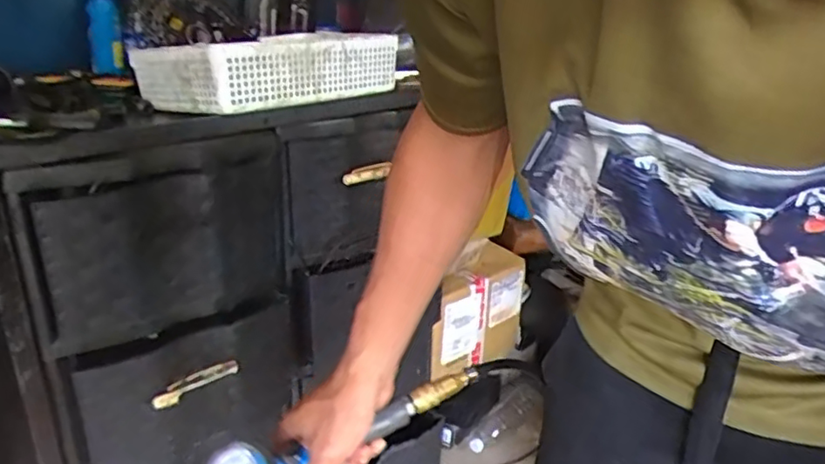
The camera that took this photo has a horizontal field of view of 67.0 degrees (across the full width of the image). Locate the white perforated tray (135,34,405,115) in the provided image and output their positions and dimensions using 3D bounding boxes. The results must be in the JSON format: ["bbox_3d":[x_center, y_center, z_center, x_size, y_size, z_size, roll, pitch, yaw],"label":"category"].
[{"bbox_3d":[-0.210,-0.248,0.920,0.237,0.080,0.327,20,29,38],"label":"white perforated tray"}]

